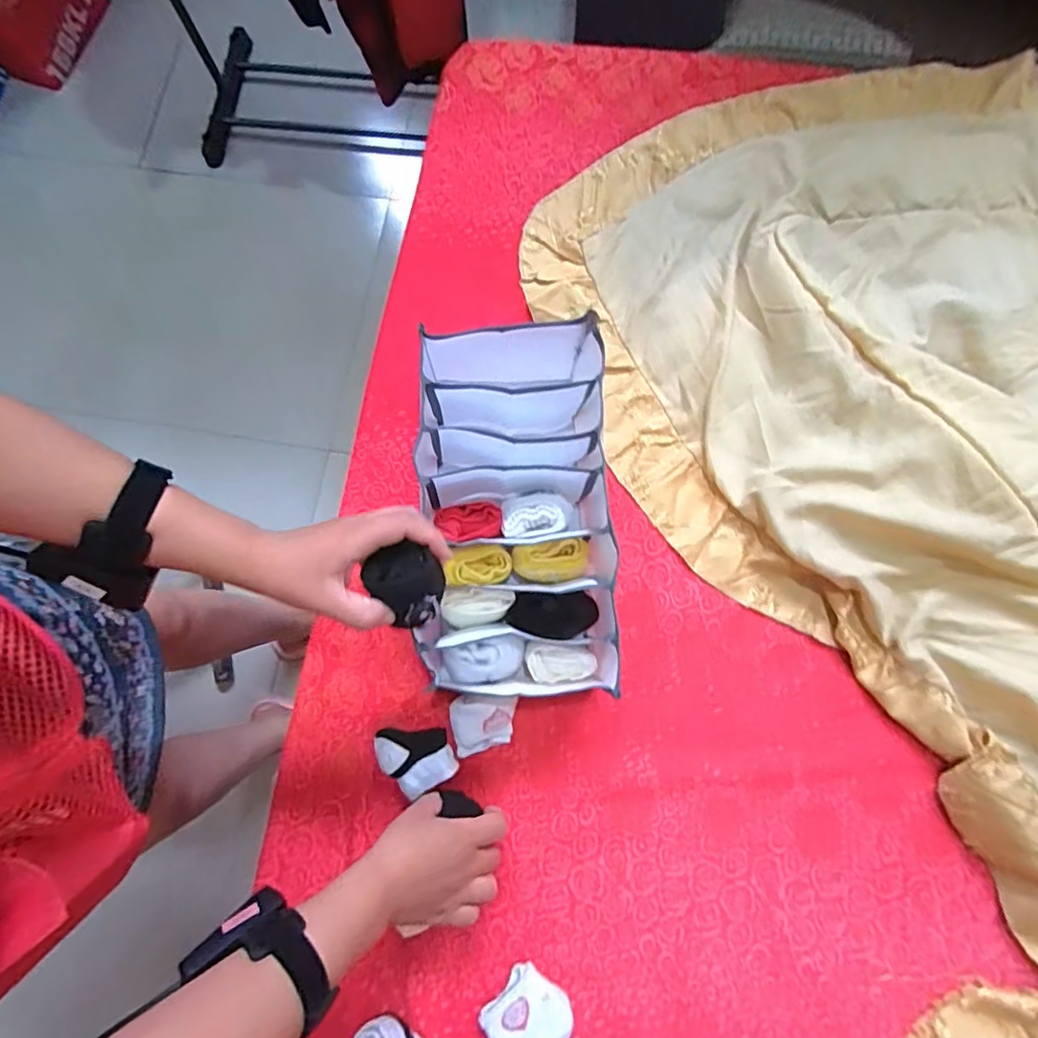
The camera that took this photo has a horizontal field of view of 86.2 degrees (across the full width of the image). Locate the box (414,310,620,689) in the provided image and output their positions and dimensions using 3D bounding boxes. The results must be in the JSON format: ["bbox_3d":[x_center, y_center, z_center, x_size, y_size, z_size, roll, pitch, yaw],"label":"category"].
[{"bbox_3d":[0.000,-0.007,0.568,0.190,0.113,0.349,0,79,1],"label":"box"}]

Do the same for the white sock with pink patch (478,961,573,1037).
[{"bbox_3d":[0.006,0.464,0.514,0.067,0.036,0.071,41,83,8],"label":"white sock with pink patch"}]

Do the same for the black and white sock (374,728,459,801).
[{"bbox_3d":[-0.101,0.236,0.551,0.071,0.027,0.071,0,85,-4],"label":"black and white sock"}]

